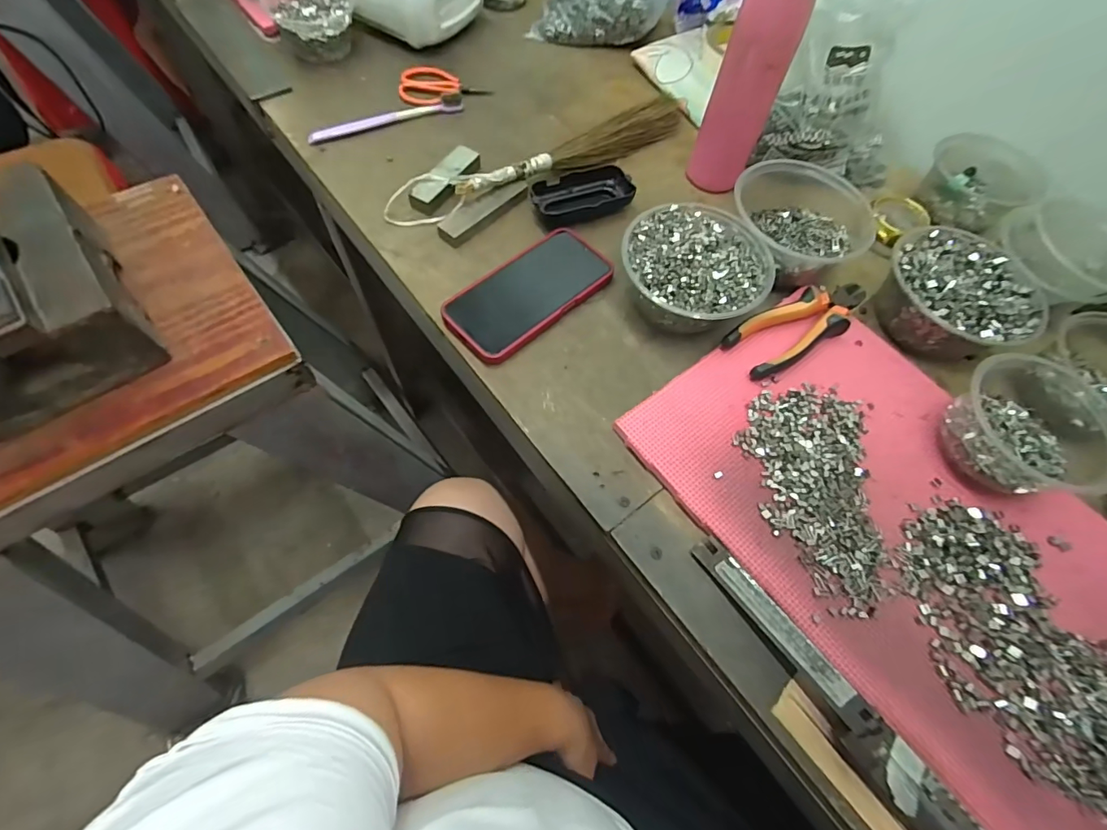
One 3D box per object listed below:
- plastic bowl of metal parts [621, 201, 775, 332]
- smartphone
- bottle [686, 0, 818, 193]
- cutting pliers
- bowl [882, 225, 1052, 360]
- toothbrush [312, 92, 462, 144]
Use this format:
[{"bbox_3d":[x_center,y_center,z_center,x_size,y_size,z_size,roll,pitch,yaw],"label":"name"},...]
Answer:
[{"bbox_3d":[0.131,-0.135,0.450,0.133,0.068,0.123,1,65,-2],"label":"plastic bowl of metal parts"},{"bbox_3d":[-0.024,-0.119,0.461,0.166,0.015,0.081,-40,73,-18],"label":"smartphone"},{"bbox_3d":[0.188,-0.320,0.459,0.062,0.208,0.057,18,64,7],"label":"bottle"},{"bbox_3d":[0.232,-0.086,0.444,0.148,0.017,0.053,-28,69,-14],"label":"cutting pliers"},{"bbox_3d":[0.382,-0.113,0.460,0.123,0.060,0.133,1,65,-2],"label":"bowl"},{"bbox_3d":[-0.195,-0.350,0.564,0.184,0.015,0.020,-25,69,-13],"label":"toothbrush"}]

